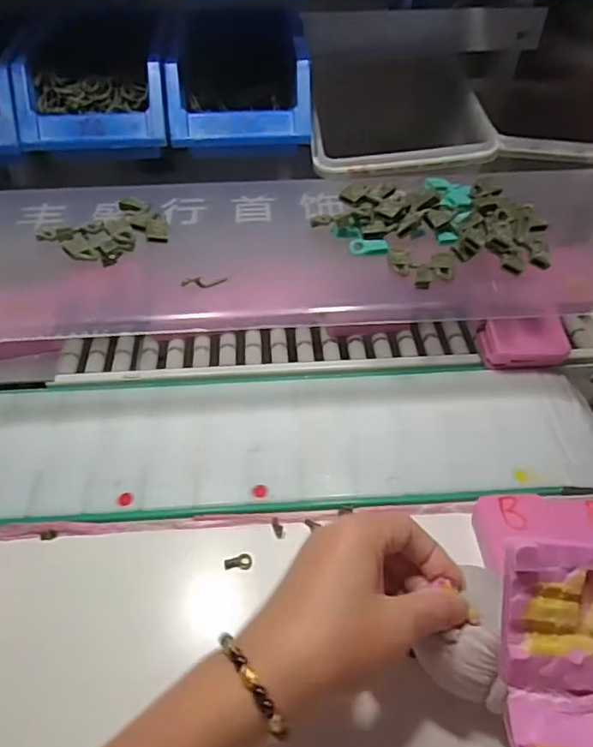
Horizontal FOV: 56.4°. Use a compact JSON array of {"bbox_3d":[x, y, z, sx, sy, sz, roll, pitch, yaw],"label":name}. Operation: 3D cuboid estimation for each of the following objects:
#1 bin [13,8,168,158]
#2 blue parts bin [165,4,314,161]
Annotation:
[{"bbox_3d":[-0.181,-0.275,0.508,0.124,0.072,0.180,-5,48,-4],"label":"bin"},{"bbox_3d":[-0.051,-0.268,0.507,0.122,0.065,0.137,-2,48,-2],"label":"blue parts bin"}]

